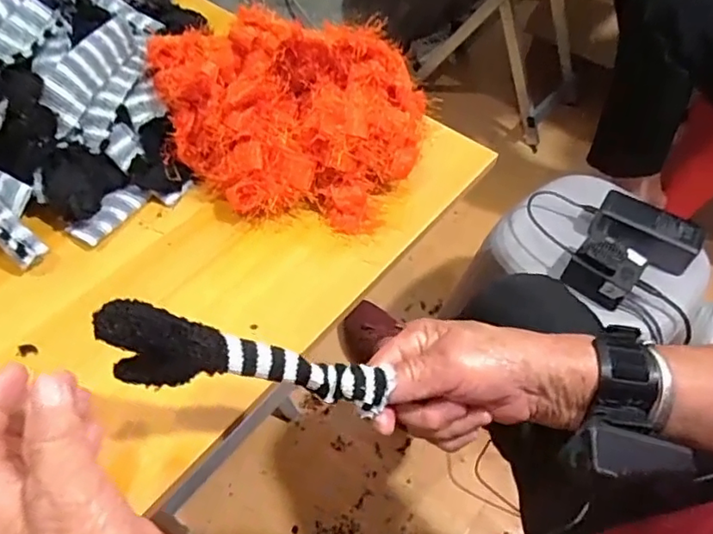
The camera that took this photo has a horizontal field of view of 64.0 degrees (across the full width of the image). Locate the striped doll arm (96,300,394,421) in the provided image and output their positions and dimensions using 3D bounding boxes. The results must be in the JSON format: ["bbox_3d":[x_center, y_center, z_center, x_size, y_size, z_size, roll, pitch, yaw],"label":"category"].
[{"bbox_3d":[-0.061,0.056,0.319,0.160,0.034,0.030,15,50,-13],"label":"striped doll arm"}]

